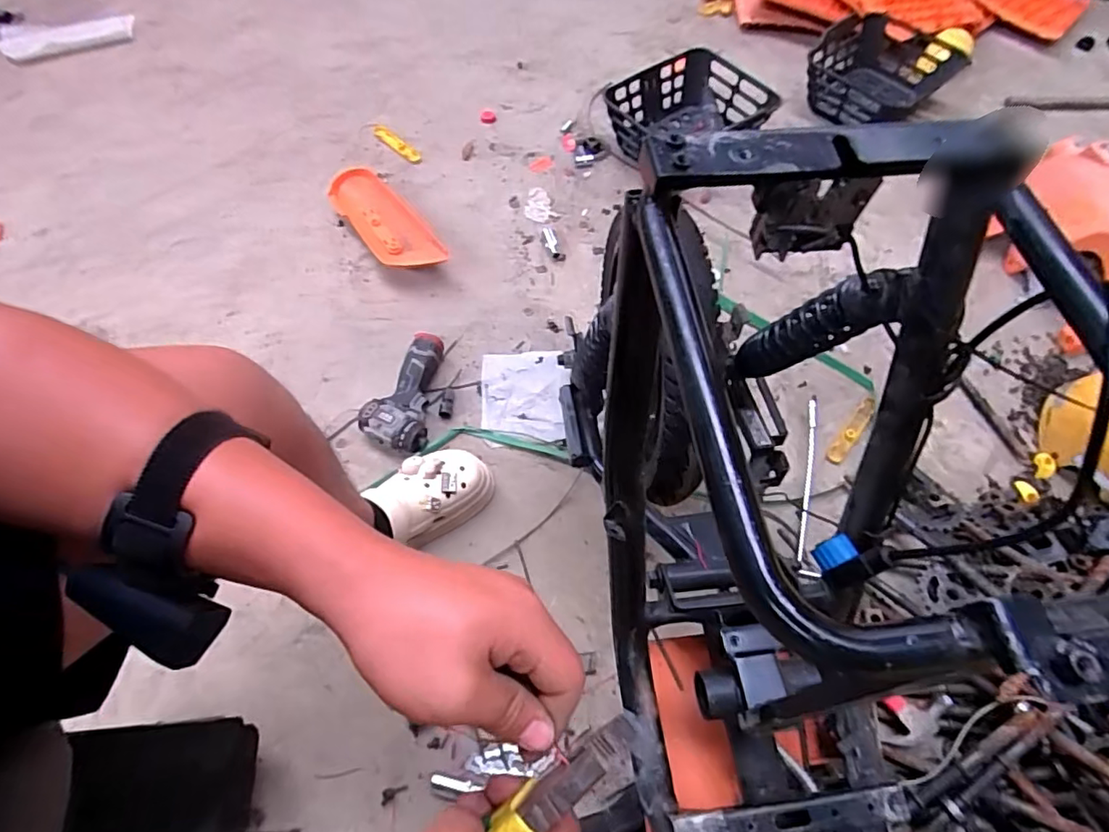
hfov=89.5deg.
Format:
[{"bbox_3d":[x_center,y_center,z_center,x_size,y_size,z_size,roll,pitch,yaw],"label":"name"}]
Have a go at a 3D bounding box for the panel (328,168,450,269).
[{"bbox_3d":[-0.331,-0.378,1.111,0.114,0.049,0.332,-36,69,-18],"label":"panel"}]

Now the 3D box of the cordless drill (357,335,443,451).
[{"bbox_3d":[-0.257,-0.043,0.947,0.108,0.055,0.221,4,63,1],"label":"cordless drill"}]

